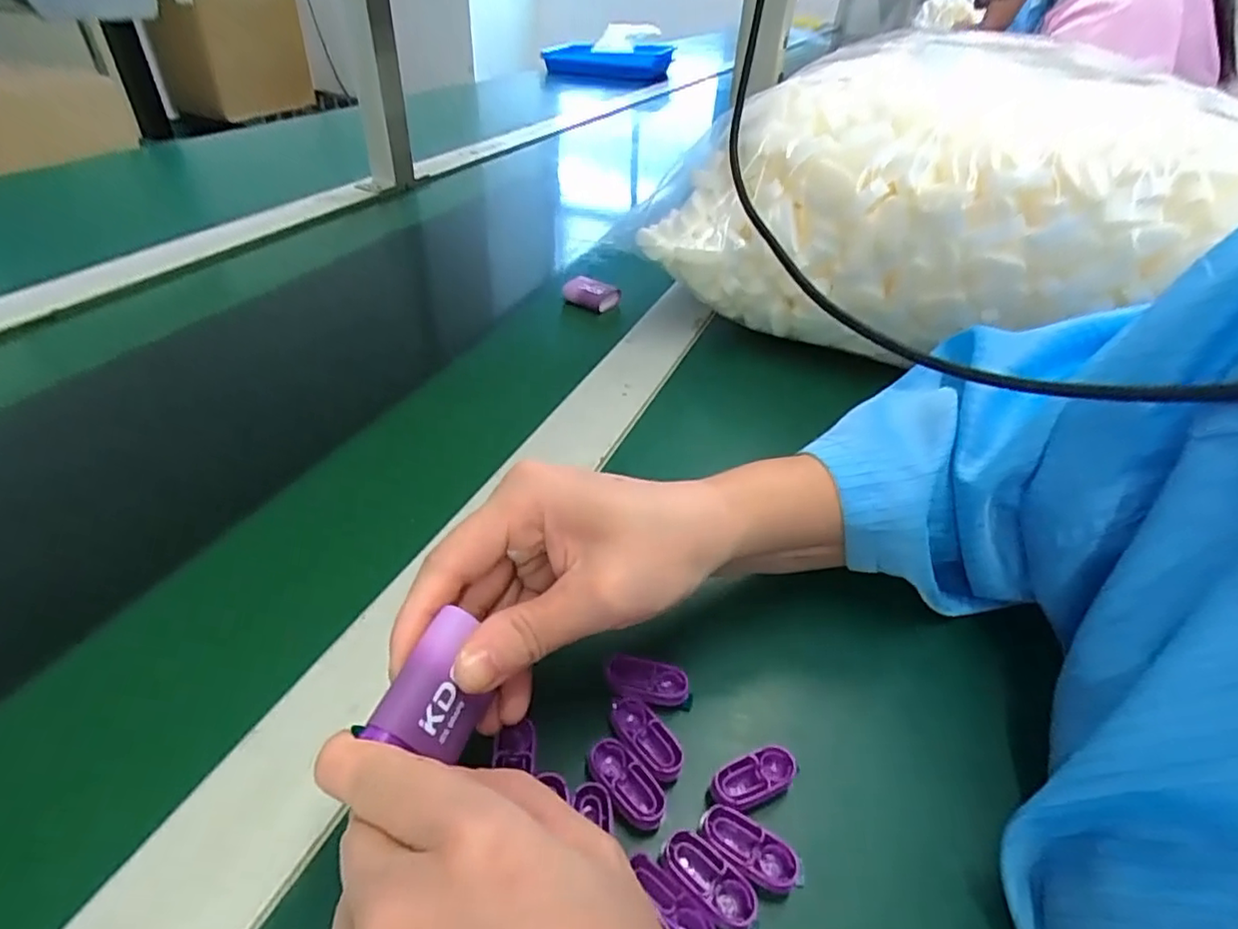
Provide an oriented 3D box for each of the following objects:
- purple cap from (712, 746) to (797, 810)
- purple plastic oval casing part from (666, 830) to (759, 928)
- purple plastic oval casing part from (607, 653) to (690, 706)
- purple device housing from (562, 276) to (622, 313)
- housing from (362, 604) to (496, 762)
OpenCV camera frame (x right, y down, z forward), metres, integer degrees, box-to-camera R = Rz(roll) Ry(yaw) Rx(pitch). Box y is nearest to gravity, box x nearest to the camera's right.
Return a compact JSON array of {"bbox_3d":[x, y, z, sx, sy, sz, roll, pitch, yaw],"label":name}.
[{"bbox_3d":[0.050,0.115,0.226,0.034,0.004,0.016,-15,43,-21],"label":"purple cap"},{"bbox_3d":[0.030,0.135,0.200,0.032,0.004,0.017,29,46,27],"label":"purple plastic oval casing part"},{"bbox_3d":[0.012,0.089,0.253,0.034,0.006,0.014,17,40,-3],"label":"purple plastic oval casing part"},{"bbox_3d":[-0.024,-0.152,0.547,0.047,0.020,0.023,19,42,17],"label":"purple device housing"},{"bbox_3d":[-0.056,0.070,0.193,0.024,0.023,0.039,10,40,8],"label":"housing"}]

